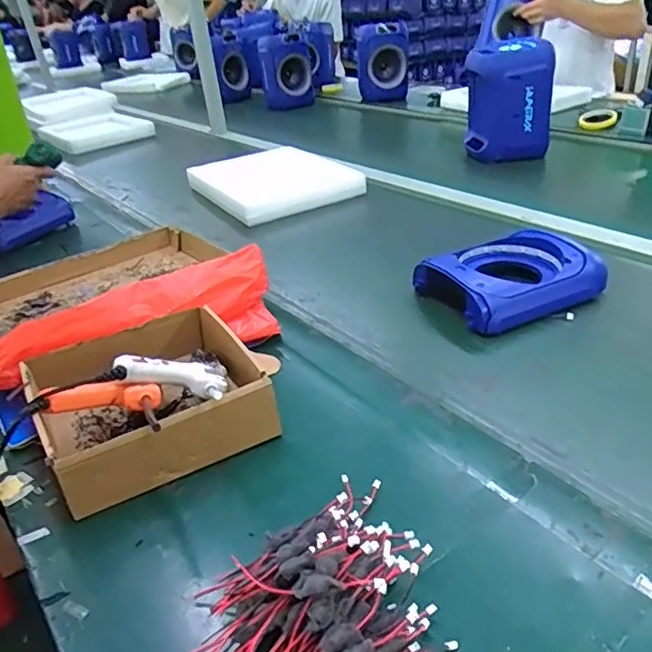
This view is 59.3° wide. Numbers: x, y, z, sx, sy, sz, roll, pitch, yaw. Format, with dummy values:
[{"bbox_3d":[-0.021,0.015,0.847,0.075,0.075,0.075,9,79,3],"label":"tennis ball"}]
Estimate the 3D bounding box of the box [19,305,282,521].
[{"bbox_3d":[-0.181,0.070,0.613,0.238,0.088,0.188,-20,33,-25],"label":"box"}]

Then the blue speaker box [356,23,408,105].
[{"bbox_3d":[0.168,-0.777,1.700,0.150,0.212,0.098,-6,35,7],"label":"blue speaker box"}]

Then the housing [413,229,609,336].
[{"bbox_3d":[0.268,-0.066,0.815,0.229,0.075,0.162,-21,36,-15],"label":"housing"}]

